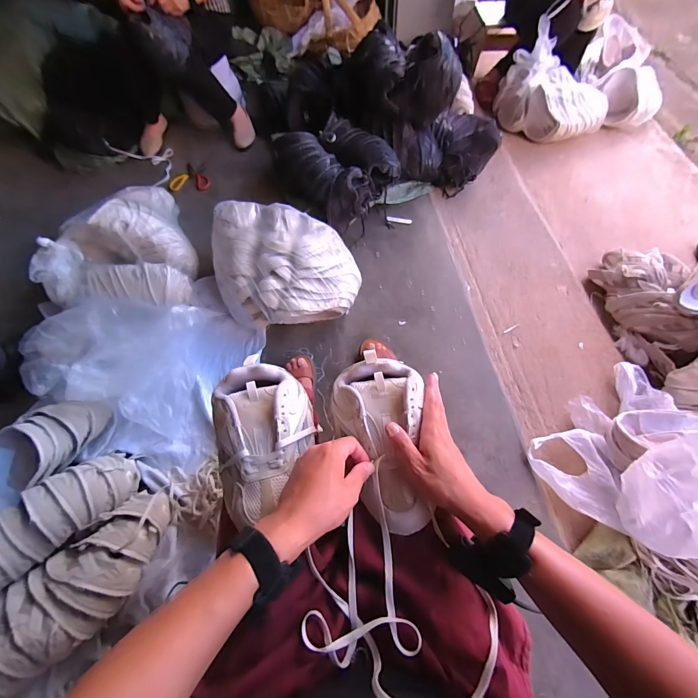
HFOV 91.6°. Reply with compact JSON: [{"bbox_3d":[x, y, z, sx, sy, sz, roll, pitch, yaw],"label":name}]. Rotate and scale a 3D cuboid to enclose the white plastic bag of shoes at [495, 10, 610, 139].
[{"bbox_3d":[0.850,-1.036,1.361,0.442,0.272,0.251,6,64,4],"label":"white plastic bag of shoes"}]

